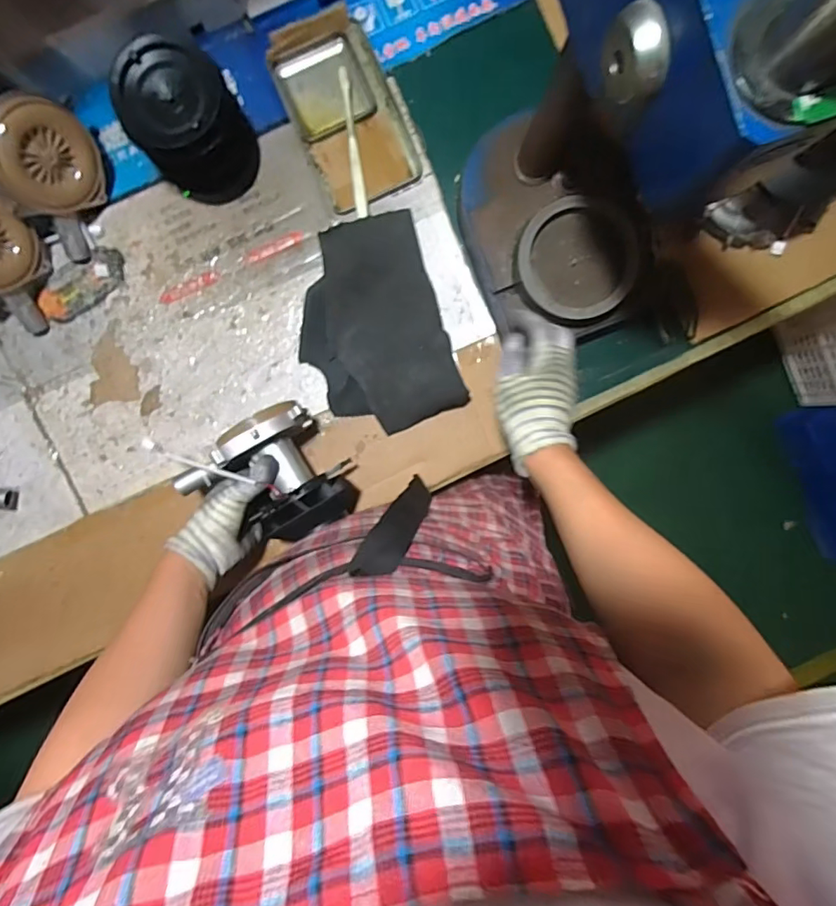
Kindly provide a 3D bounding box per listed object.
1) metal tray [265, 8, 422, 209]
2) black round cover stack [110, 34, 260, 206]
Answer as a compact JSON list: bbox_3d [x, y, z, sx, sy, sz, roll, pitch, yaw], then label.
[{"bbox_3d":[-0.082,-0.392,0.580,0.116,0.026,0.199,-25,93,0],"label":"metal tray"},{"bbox_3d":[-0.234,-0.333,0.530,0.090,0.128,0.098,0,92,-1],"label":"black round cover stack"}]

